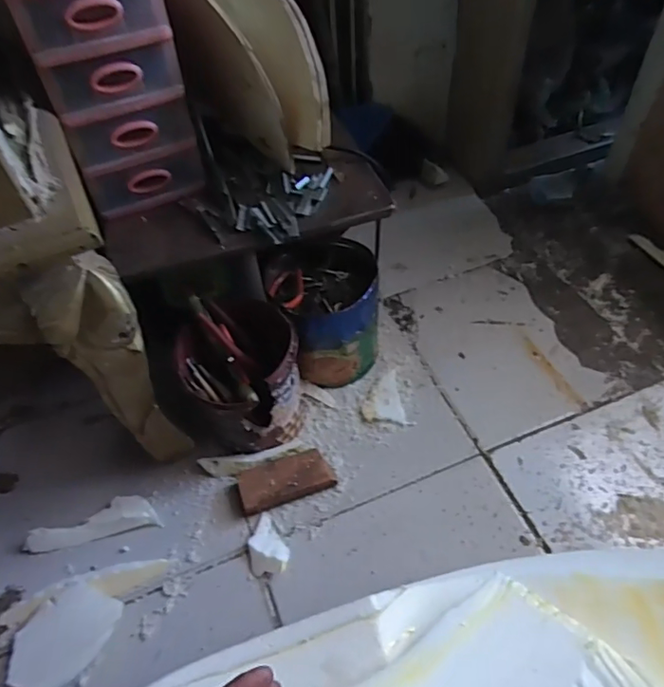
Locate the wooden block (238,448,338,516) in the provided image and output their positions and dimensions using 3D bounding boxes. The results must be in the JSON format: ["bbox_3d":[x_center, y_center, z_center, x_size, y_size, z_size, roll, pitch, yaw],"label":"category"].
[{"bbox_3d":[-0.056,0.167,0.647,0.114,0.027,0.052,-17,52,-9],"label":"wooden block"}]

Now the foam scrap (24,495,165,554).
[{"bbox_3d":[-0.285,0.213,0.634,0.151,0.020,0.045,-12,51,-5],"label":"foam scrap"}]

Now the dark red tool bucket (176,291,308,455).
[{"bbox_3d":[-0.112,0.046,0.660,0.143,0.166,0.153,-2,51,3],"label":"dark red tool bucket"}]

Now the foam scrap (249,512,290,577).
[{"bbox_3d":[-0.073,0.228,0.606,0.045,0.014,0.069,-4,51,1],"label":"foam scrap"}]

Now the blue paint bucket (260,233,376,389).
[{"bbox_3d":[-0.004,-0.043,0.732,0.138,0.150,0.151,-2,51,3],"label":"blue paint bucket"}]

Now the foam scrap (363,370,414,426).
[{"bbox_3d":[0.070,0.079,0.721,0.061,0.005,0.085,-13,51,-6],"label":"foam scrap"}]

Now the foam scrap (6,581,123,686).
[{"bbox_3d":[-0.280,0.305,0.550,0.093,0.033,0.100,-2,51,3],"label":"foam scrap"}]

